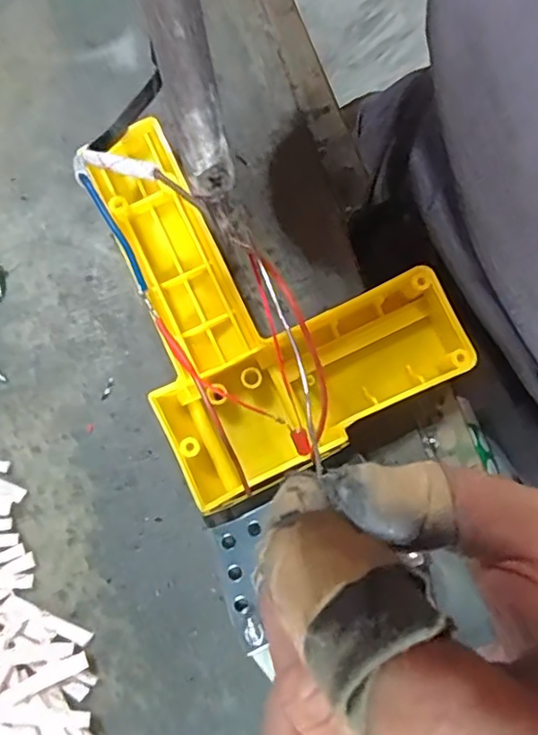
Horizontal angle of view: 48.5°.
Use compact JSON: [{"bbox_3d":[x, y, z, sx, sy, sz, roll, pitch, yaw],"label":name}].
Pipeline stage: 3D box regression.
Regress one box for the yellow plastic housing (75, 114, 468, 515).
[{"bbox_3d":[-0.005,-0.035,0.239,0.115,0.040,0.140,-28,76,-5],"label":"yellow plastic housing"}]

